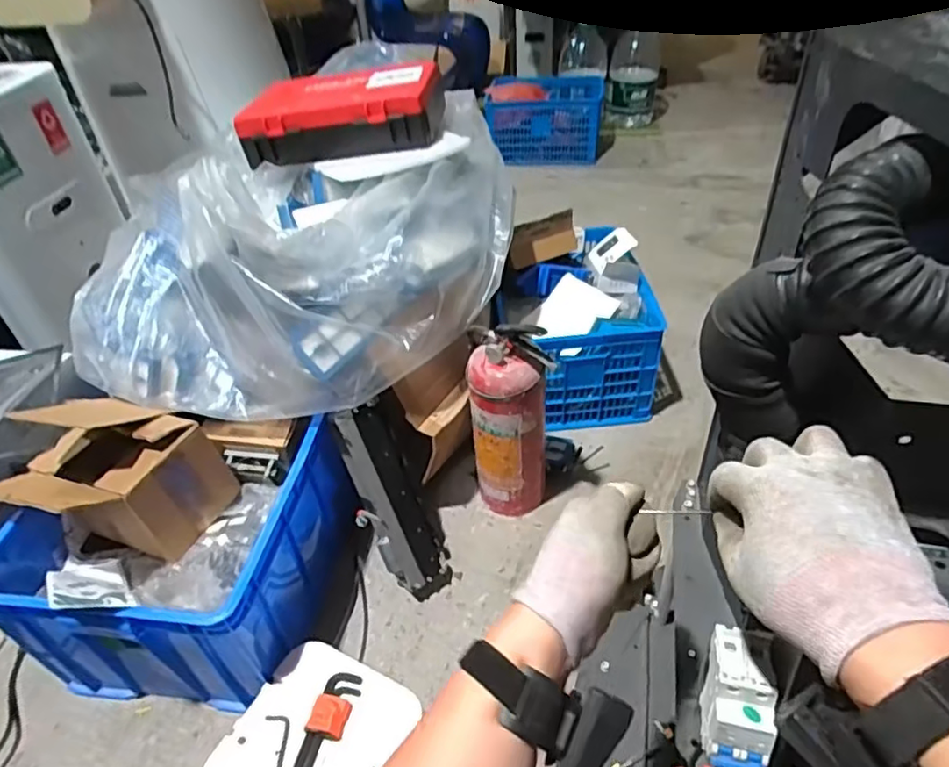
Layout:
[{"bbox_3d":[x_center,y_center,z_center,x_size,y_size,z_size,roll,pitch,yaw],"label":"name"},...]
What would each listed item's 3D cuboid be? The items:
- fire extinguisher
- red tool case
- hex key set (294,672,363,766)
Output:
[{"bbox_3d":[0.066,0.072,1.130,0.141,0.397,0.156,-6,41,0],"label":"fire extinguisher"},{"bbox_3d":[-0.254,-0.523,1.179,0.368,0.112,0.186,-1,41,5],"label":"red tool case"},{"bbox_3d":[-0.211,0.480,0.828,0.056,0.028,0.174,8,42,15],"label":"hex key set"}]

